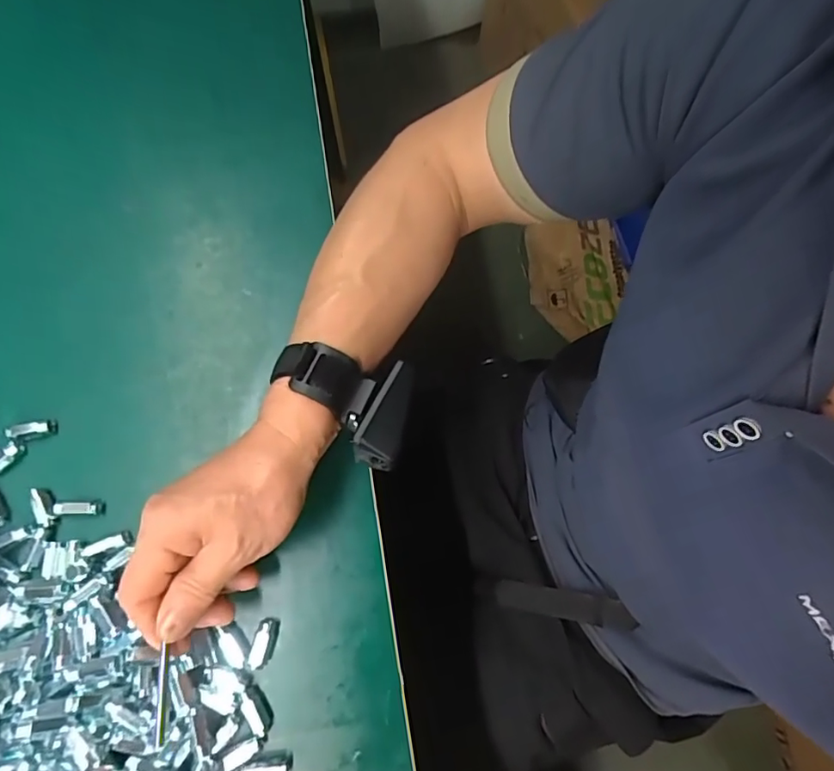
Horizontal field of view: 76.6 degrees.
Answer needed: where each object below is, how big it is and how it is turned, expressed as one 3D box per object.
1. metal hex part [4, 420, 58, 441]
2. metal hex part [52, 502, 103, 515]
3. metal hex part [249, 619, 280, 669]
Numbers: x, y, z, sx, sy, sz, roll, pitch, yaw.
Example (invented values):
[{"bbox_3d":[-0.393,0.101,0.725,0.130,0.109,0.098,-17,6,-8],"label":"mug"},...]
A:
[{"bbox_3d":[-0.269,0.032,0.368,0.032,0.012,0.011,-8,75,-18],"label":"metal hex part"},{"bbox_3d":[-0.228,0.082,0.353,0.030,0.011,0.008,-1,75,-2],"label":"metal hex part"},{"bbox_3d":[-0.097,0.165,0.339,0.012,0.016,0.028,11,75,1],"label":"metal hex part"}]

